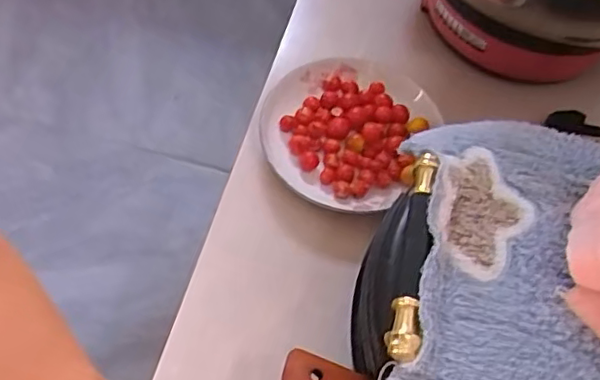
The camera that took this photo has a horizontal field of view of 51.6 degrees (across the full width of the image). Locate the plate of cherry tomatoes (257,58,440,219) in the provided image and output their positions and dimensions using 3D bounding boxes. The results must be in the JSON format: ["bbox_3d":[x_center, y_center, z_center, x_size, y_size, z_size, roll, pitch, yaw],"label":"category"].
[{"bbox_3d":[0.042,-0.057,0.587,0.149,0.024,0.167,24,60,10],"label":"plate of cherry tomatoes"}]

